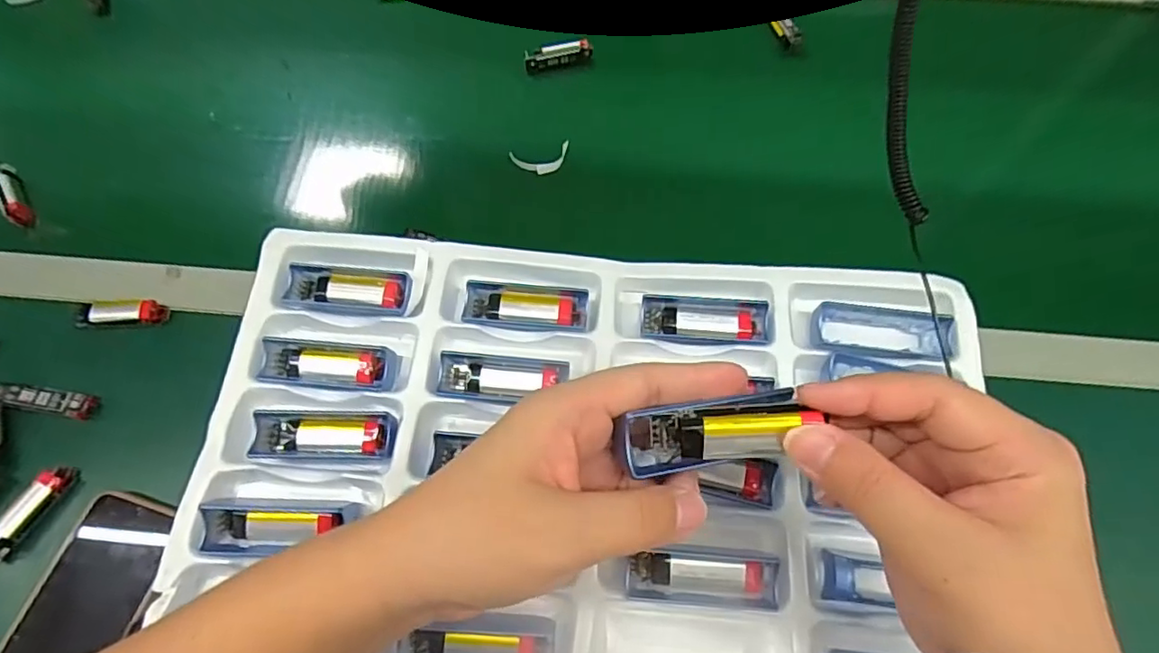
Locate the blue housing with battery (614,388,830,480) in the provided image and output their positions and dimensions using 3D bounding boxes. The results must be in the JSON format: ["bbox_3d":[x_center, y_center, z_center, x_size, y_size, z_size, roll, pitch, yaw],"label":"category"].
[{"bbox_3d":[0.052,0.040,0.230,0.071,0.011,0.024,-13,64,5],"label":"blue housing with battery"}]

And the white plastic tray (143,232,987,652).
[{"bbox_3d":[0.005,0.096,0.333,0.439,0.030,0.310,5,65,3],"label":"white plastic tray"}]

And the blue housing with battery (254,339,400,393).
[{"bbox_3d":[-0.155,0.023,0.362,0.081,0.015,0.028,5,66,4],"label":"blue housing with battery"}]

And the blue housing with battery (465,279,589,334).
[{"bbox_3d":[-0.034,-0.013,0.379,0.078,0.013,0.031,3,65,3],"label":"blue housing with battery"}]

